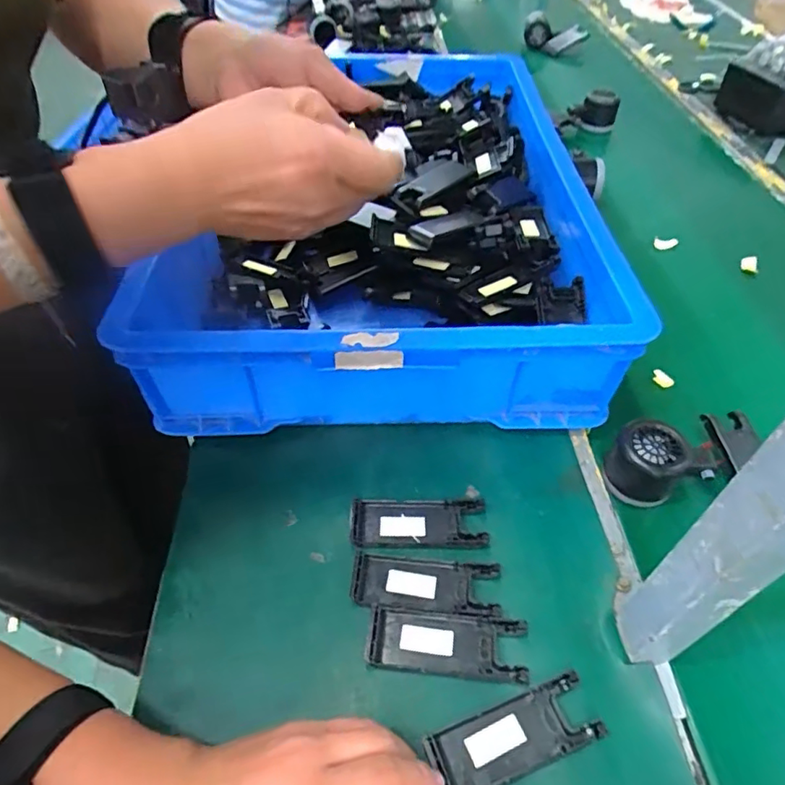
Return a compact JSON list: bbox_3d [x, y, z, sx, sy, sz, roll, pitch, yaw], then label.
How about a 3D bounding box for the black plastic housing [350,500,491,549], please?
[{"bbox_3d":[0.020,0.103,0.426,0.102,0.008,0.039,0,47,0],"label":"black plastic housing"}]

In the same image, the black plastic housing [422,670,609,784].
[{"bbox_3d":[0.073,0.208,0.331,0.101,0.012,0.038,-16,49,-14],"label":"black plastic housing"}]

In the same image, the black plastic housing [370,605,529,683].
[{"bbox_3d":[0.036,0.166,0.364,0.102,0.006,0.038,5,48,5],"label":"black plastic housing"}]

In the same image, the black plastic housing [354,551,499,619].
[{"bbox_3d":[0.023,0.137,0.390,0.103,0.007,0.037,5,48,5],"label":"black plastic housing"}]

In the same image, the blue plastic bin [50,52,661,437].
[{"bbox_3d":[-0.019,-0.204,0.624,0.408,0.120,0.572,-2,47,-1],"label":"blue plastic bin"}]

